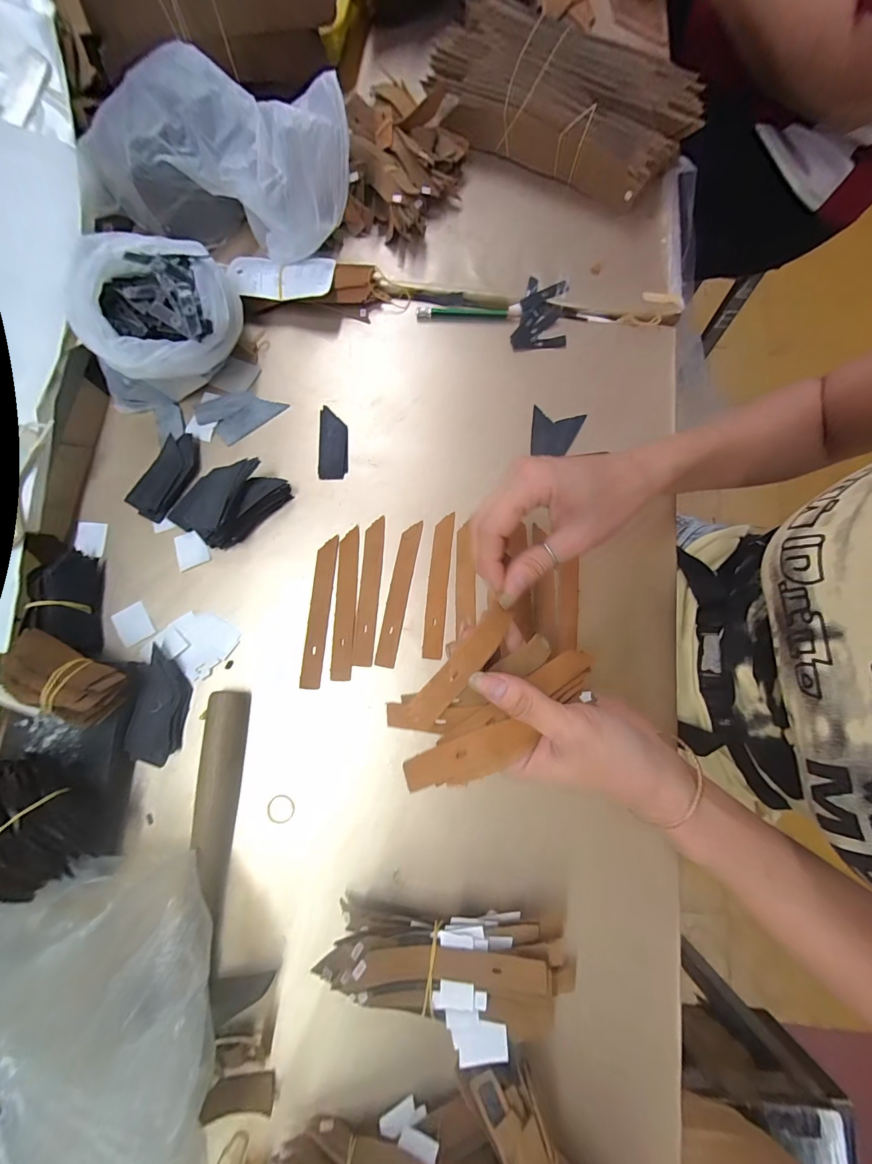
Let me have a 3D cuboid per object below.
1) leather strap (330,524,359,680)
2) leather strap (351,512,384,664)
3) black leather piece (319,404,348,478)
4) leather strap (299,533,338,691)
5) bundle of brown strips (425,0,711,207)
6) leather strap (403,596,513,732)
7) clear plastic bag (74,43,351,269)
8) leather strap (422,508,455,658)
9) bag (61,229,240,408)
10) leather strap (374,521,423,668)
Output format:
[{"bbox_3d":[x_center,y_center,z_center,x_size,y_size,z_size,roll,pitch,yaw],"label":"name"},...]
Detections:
[{"bbox_3d":[-0.075,0.016,0.322,0.018,0.004,0.125,1,78,-1],"label":"leather strap"},{"bbox_3d":[-0.056,0.006,0.325,0.016,0.004,0.123,4,78,-1],"label":"leather strap"},{"bbox_3d":[-0.093,-0.126,0.351,0.025,0.005,0.068,-2,78,-2],"label":"black leather piece"},{"bbox_3d":[-0.097,0.024,0.322,0.016,0.004,0.123,4,78,-1],"label":"leather strap"},{"bbox_3d":[0.130,-0.488,0.402,0.249,0.062,0.128,30,79,5],"label":"bundle of brown strips"},{"bbox_3d":[0.015,0.044,0.211,0.016,0.009,0.082,42,71,7],"label":"leather strap"},{"bbox_3d":[-0.182,-0.364,0.353,0.217,0.095,0.128,4,78,-1],"label":"clear plastic bag"},{"bbox_3d":[0.002,0.002,0.328,0.017,0.004,0.122,6,78,0],"label":"leather strap"},{"bbox_3d":[-0.231,-0.219,0.333,0.124,0.076,0.114,-7,79,-3],"label":"bag"},{"bbox_3d":[-0.031,0.008,0.326,0.016,0.004,0.123,11,78,1],"label":"leather strap"}]

